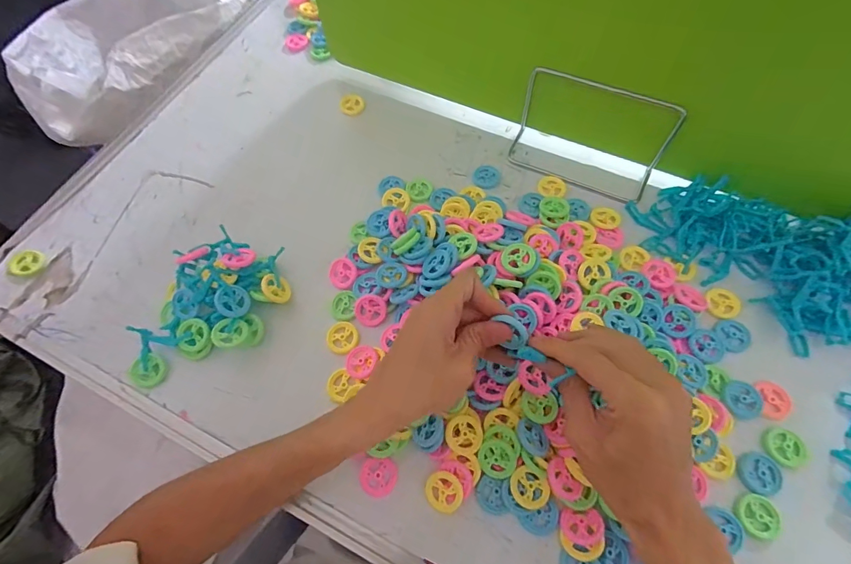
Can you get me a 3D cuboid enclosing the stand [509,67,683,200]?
[{"bbox_3d":[0.167,-0.150,0.426,0.151,0.083,0.055,23,68,14],"label":"stand"}]

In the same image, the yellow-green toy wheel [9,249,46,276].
[{"bbox_3d":[-0.421,-0.020,0.437,0.029,0.005,0.029,-1,64,3],"label":"yellow-green toy wheel"}]

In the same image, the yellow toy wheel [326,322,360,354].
[{"bbox_3d":[-0.077,0.052,0.383,0.028,0.007,0.030,-1,64,3],"label":"yellow toy wheel"}]

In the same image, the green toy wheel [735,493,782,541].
[{"bbox_3d":[0.246,0.173,0.305,0.029,0.004,0.029,0,64,3],"label":"green toy wheel"}]

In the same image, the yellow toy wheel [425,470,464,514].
[{"bbox_3d":[0.014,0.162,0.319,0.029,0.009,0.027,-1,64,3],"label":"yellow toy wheel"}]

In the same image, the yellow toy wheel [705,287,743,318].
[{"bbox_3d":[0.272,0.019,0.378,0.028,0.004,0.031,20,67,12],"label":"yellow toy wheel"}]

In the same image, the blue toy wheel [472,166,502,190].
[{"bbox_3d":[0.068,-0.115,0.458,0.030,0.005,0.029,-1,64,3],"label":"blue toy wheel"}]

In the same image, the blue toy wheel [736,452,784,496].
[{"bbox_3d":[0.257,0.147,0.317,0.031,0.004,0.030,-1,64,3],"label":"blue toy wheel"}]

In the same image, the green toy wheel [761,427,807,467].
[{"bbox_3d":[0.284,0.130,0.327,0.029,0.005,0.027,-1,64,3],"label":"green toy wheel"}]

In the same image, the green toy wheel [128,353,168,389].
[{"bbox_3d":[-0.251,0.081,0.375,0.030,0.006,0.029,-30,88,-14],"label":"green toy wheel"}]

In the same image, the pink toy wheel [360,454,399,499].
[{"bbox_3d":[-0.037,0.155,0.328,0.029,0.006,0.028,-1,64,3],"label":"pink toy wheel"}]

